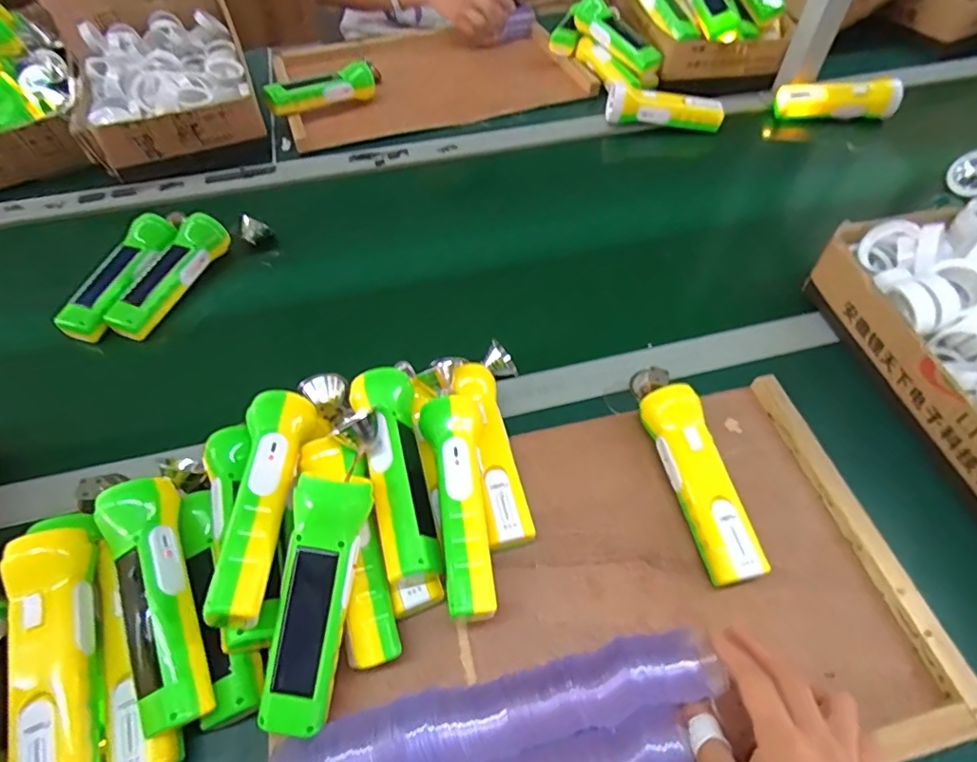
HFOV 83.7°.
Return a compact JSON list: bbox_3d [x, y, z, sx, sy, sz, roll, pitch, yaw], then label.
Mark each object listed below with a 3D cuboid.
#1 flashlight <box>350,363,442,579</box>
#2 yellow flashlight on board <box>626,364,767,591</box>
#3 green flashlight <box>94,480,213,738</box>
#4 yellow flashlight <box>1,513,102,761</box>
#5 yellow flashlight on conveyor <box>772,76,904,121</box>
[{"bbox_3d":[-0.072,0.067,0.420,0.057,0.054,0.167,-16,56,-9],"label":"flashlight"},{"bbox_3d":[0.170,0.067,0.468,0.046,0.050,0.205,-10,55,-5],"label":"yellow flashlight on board"},{"bbox_3d":[-0.226,0.149,0.372,0.052,0.041,0.163,-21,69,-13],"label":"green flashlight"},{"bbox_3d":[-0.286,0.181,0.361,0.048,0.049,0.172,-3,63,-37],"label":"yellow flashlight"},{"bbox_3d":[0.526,-0.431,0.827,0.170,0.047,0.059,-2,54,0],"label":"yellow flashlight on conveyor"}]

